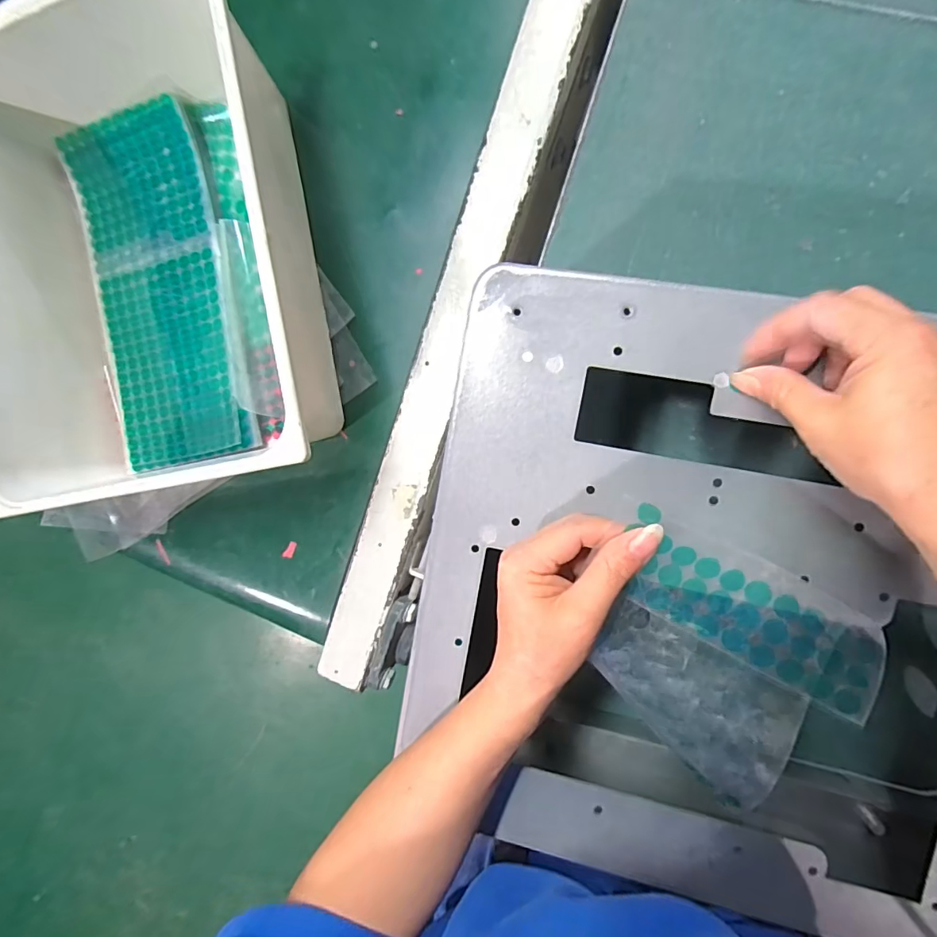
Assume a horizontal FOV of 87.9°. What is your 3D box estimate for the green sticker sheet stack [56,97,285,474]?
[{"bbox_3d":[-0.268,-0.160,0.441,0.158,0.025,0.305,-11,93,9],"label":"green sticker sheet stack"}]

